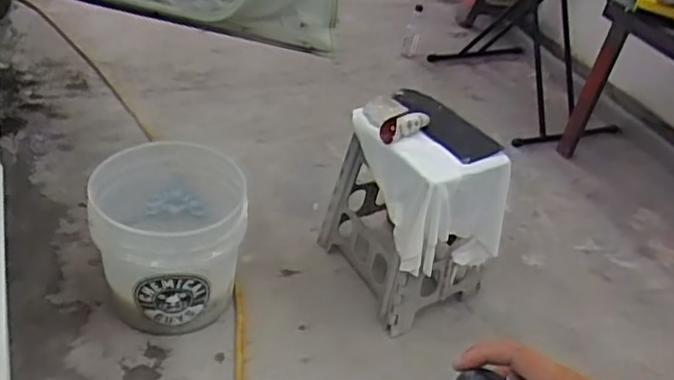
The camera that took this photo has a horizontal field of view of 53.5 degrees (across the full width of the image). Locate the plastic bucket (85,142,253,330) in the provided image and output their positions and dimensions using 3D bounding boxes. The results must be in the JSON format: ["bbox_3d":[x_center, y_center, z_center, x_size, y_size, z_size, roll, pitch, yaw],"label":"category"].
[{"bbox_3d":[-0.350,0.085,1.406,0.304,0.293,0.316,7,37,-5],"label":"plastic bucket"}]

